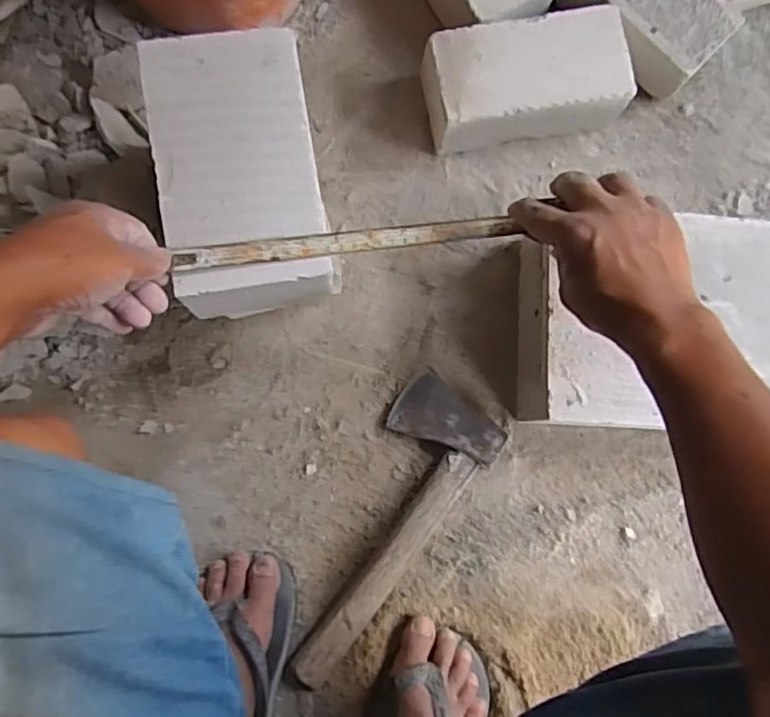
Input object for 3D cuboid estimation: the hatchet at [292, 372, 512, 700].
[{"bbox_3d":[-0.008,0.161,0.642,0.107,0.039,0.301,38,82,1],"label":"hatchet"}]

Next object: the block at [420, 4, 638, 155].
[{"bbox_3d":[0.146,-0.286,0.683,0.197,0.082,0.104,-12,85,-5],"label":"block"}]

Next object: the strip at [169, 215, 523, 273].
[{"bbox_3d":[-0.027,-0.088,0.493,0.253,0.009,0.017,-8,84,-8],"label":"strip"}]

